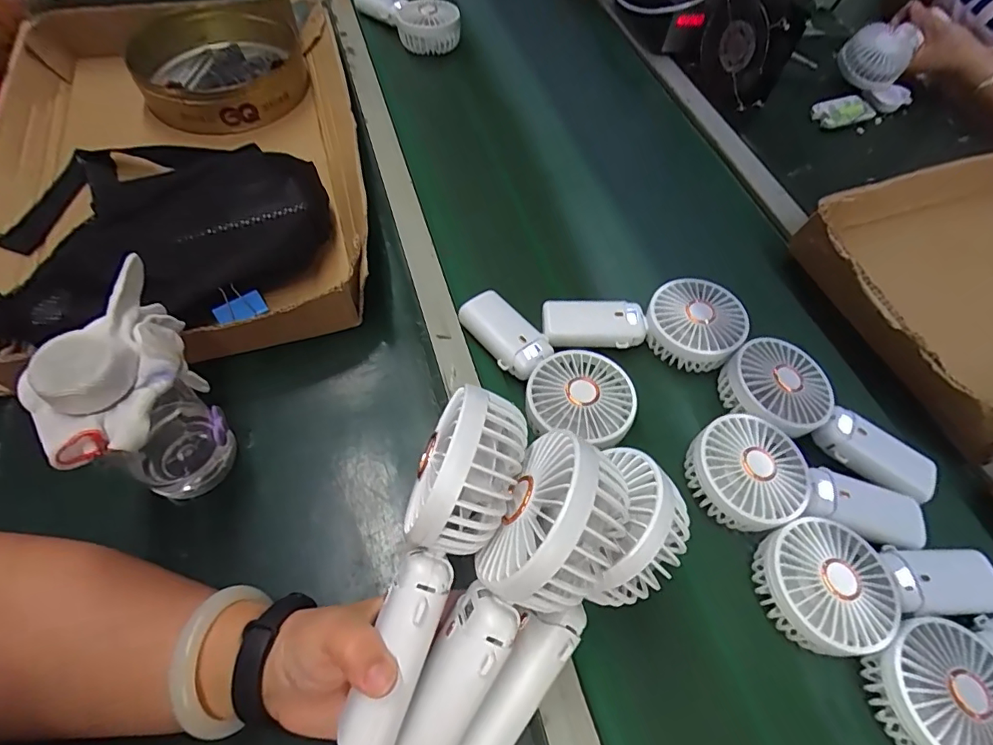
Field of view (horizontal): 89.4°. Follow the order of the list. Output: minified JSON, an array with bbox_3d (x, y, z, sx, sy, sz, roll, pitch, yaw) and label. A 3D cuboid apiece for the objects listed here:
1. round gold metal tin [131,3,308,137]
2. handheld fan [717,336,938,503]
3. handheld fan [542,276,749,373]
[{"bbox_3d":[-0.336,-0.374,0.603,0.195,0.077,0.202,2,59,-3],"label":"round gold metal tin"},{"bbox_3d":[0.287,0.035,0.432,0.180,0.035,0.090,30,61,13],"label":"handheld fan"},{"bbox_3d":[0.137,-0.046,0.475,0.181,0.036,0.084,1,59,-4],"label":"handheld fan"}]

